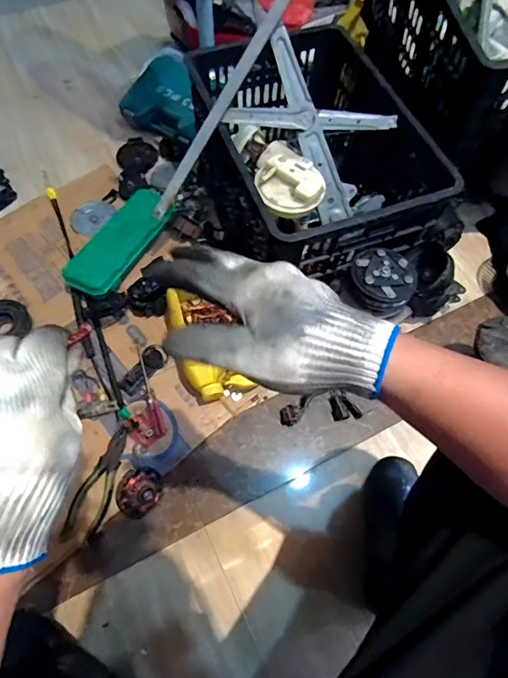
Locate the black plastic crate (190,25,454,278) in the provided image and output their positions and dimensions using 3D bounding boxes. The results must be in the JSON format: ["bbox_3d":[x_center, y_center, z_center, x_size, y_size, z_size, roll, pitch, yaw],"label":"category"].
[{"bbox_3d":[0.109,-0.350,0.869,0.357,0.258,0.501,-21,67,-12],"label":"black plastic crate"}]

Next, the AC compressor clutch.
[{"bbox_3d":[0.217,-0.098,0.752,0.104,0.064,0.099,1,65,-2],"label":"AC compressor clutch"}]

